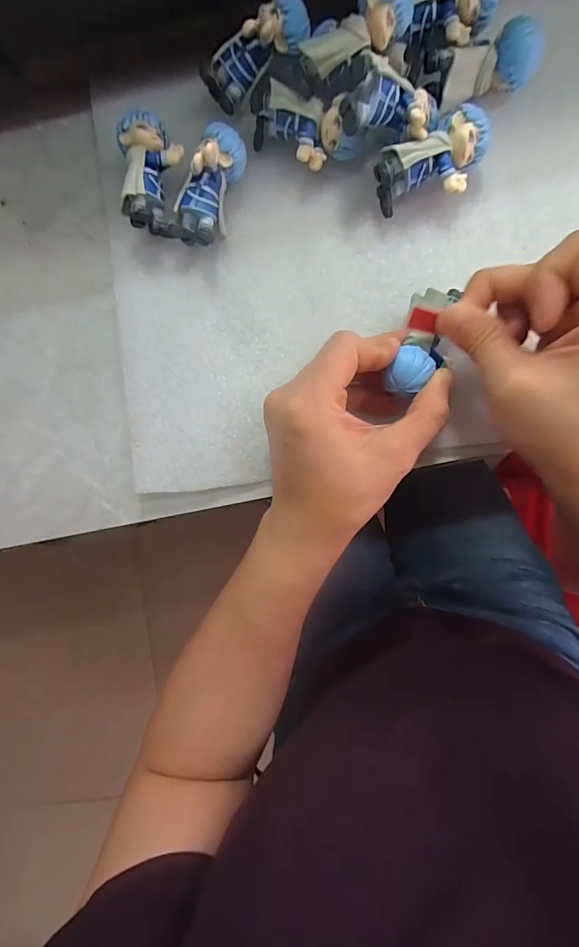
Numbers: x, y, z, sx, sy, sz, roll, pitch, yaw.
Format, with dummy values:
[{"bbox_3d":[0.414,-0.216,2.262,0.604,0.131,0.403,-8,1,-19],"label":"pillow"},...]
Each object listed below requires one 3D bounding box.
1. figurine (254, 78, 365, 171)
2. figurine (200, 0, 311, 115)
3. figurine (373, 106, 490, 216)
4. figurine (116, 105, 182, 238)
[{"bbox_3d":[0.009,-0.186,0.240,0.061,0.030,0.026,18,90,5],"label":"figurine"},{"bbox_3d":[-0.019,-0.226,0.230,0.061,0.024,0.022,-26,86,22],"label":"figurine"},{"bbox_3d":[0.078,-0.164,0.234,0.058,0.029,0.031,-29,86,4],"label":"figurine"},{"bbox_3d":[-0.076,-0.166,0.246,0.033,0.031,0.062,-4,88,5],"label":"figurine"}]

